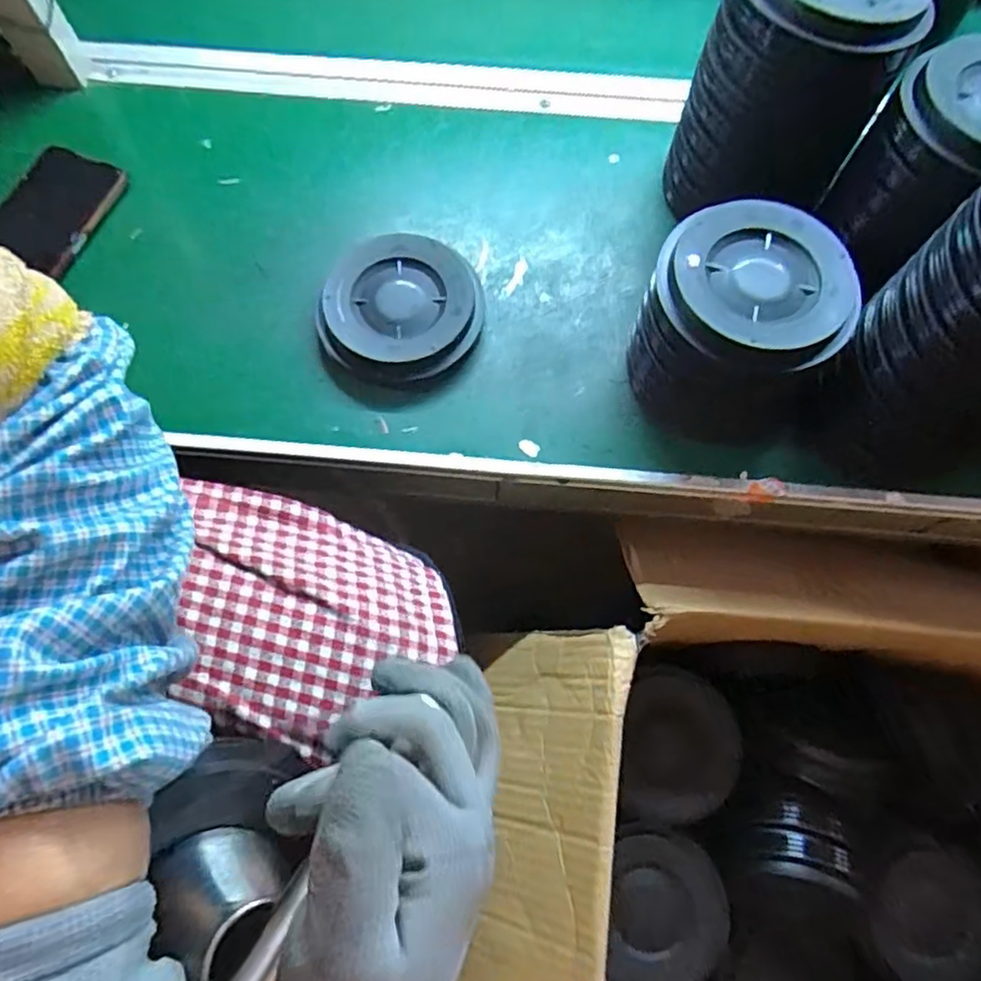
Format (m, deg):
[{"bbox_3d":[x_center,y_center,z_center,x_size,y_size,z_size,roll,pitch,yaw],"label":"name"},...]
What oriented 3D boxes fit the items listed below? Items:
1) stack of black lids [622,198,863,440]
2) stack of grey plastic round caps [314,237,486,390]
[{"bbox_3d":[0.155,-0.105,0.446,0.121,0.107,0.132,16,71,5],"label":"stack of black lids"},{"bbox_3d":[-0.065,-0.135,0.496,0.120,0.036,0.117,6,70,2],"label":"stack of grey plastic round caps"}]

